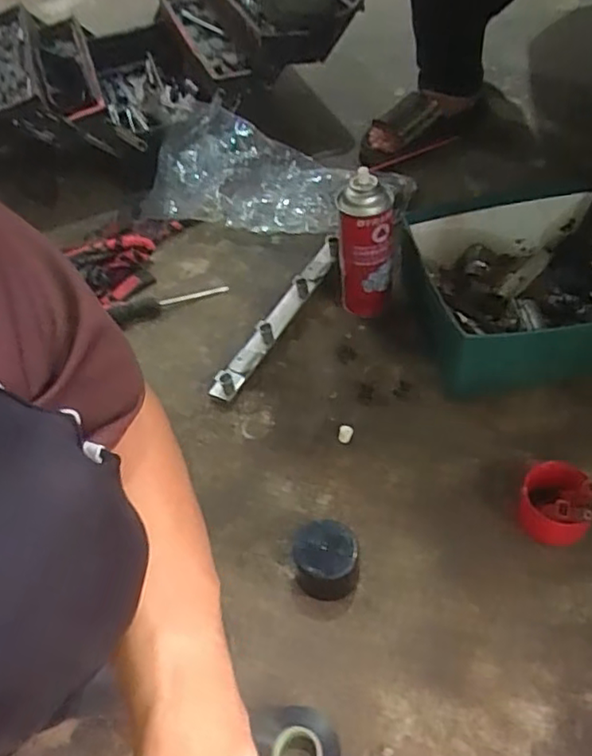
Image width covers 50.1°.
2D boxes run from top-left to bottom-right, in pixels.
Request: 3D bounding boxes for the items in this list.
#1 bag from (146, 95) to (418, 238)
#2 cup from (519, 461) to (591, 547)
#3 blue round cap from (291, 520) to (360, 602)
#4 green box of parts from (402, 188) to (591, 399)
[{"bbox_3d":[-0.044,-0.317,1.004,0.424,0.092,0.202,17,54,20],"label":"bag"},{"bbox_3d":[0.247,0.118,0.596,0.065,0.063,0.058,32,60,28],"label":"cup"},{"bbox_3d":[0.028,0.169,0.590,0.059,0.051,0.061,-3,50,4],"label":"blue round cap"},{"bbox_3d":[0.294,-0.110,0.760,0.281,0.100,0.244,-5,50,2],"label":"green box of parts"}]

